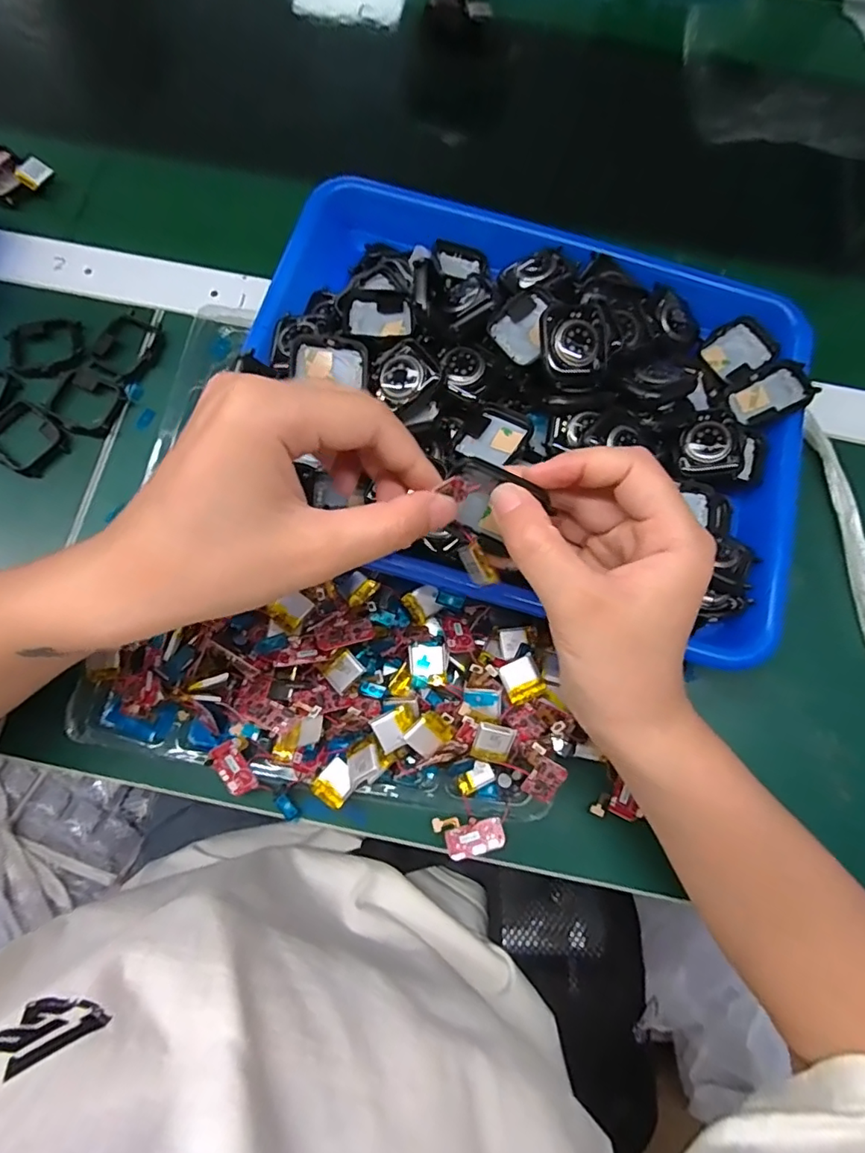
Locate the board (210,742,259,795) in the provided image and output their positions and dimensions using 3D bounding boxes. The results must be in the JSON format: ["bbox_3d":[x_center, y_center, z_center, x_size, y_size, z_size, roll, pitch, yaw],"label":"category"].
[{"bbox_3d":[-0.103,0.100,0.280,0.015,0.004,0.029,-28,103,-17],"label":"board"}]

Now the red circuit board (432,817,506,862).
[{"bbox_3d":[0.019,0.133,0.276,0.035,0.007,0.019,-7,75,-4],"label":"red circuit board"}]

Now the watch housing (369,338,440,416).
[{"bbox_3d":[-0.017,-0.111,0.300,0.034,0.009,0.032,-37,79,-11],"label":"watch housing"}]

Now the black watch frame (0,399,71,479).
[{"bbox_3d":[-0.250,-0.085,0.331,0.053,0.007,0.039,35,77,8],"label":"black watch frame"}]

